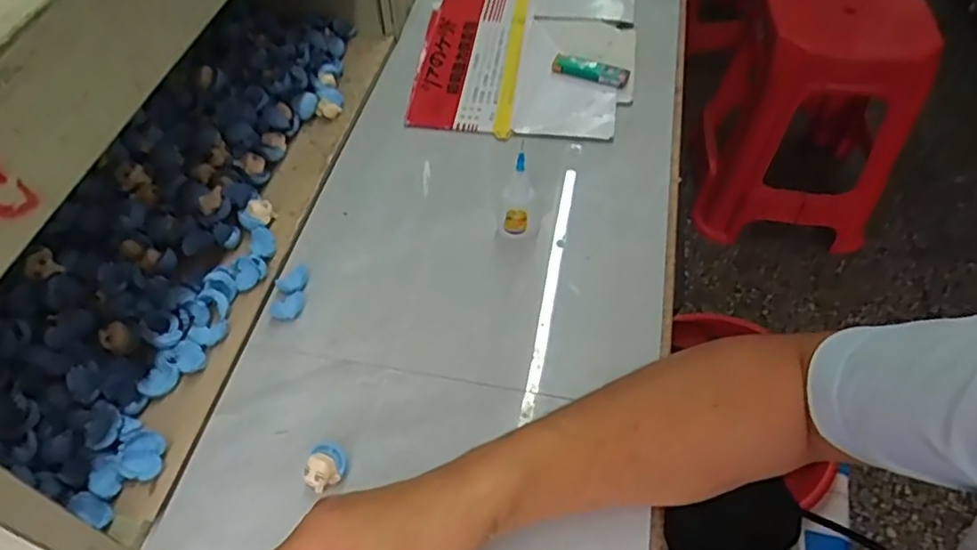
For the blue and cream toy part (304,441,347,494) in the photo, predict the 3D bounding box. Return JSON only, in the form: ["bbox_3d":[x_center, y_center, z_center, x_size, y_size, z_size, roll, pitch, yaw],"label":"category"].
[{"bbox_3d":[-0.108,0.128,0.439,0.024,0.020,0.030,31,59,22],"label":"blue and cream toy part"}]

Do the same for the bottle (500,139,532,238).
[{"bbox_3d":[0.024,-0.069,0.537,0.025,0.085,0.027,6,53,6],"label":"bottle"}]

